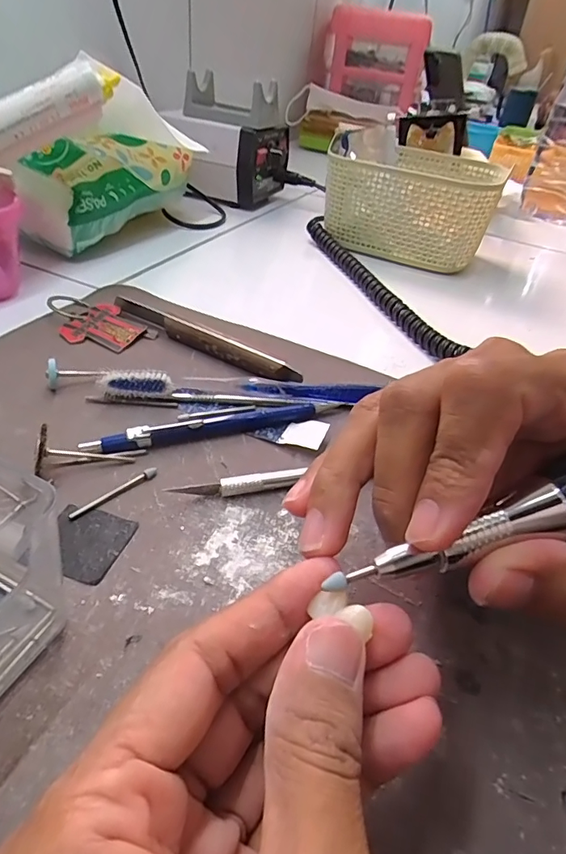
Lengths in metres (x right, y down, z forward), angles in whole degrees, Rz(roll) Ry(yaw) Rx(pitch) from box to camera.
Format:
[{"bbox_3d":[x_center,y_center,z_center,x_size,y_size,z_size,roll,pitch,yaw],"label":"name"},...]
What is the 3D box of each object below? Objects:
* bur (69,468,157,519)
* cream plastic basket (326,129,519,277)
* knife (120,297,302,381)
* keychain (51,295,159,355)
[{"bbox_3d":[-0.074,0.028,0.213,0.004,0.004,0.042,35,48,31],"label":"bur"},{"bbox_3d":[0.132,-0.232,0.492,0.158,0.080,0.134,20,41,14],"label":"cream plastic basket"},{"bbox_3d":[-0.053,-0.056,0.307,0.140,0.014,0.007,25,42,20],"label":"knife"},{"bbox_3d":[-0.127,-0.070,0.320,0.077,0.010,0.042,29,54,20],"label":"keychain"}]

